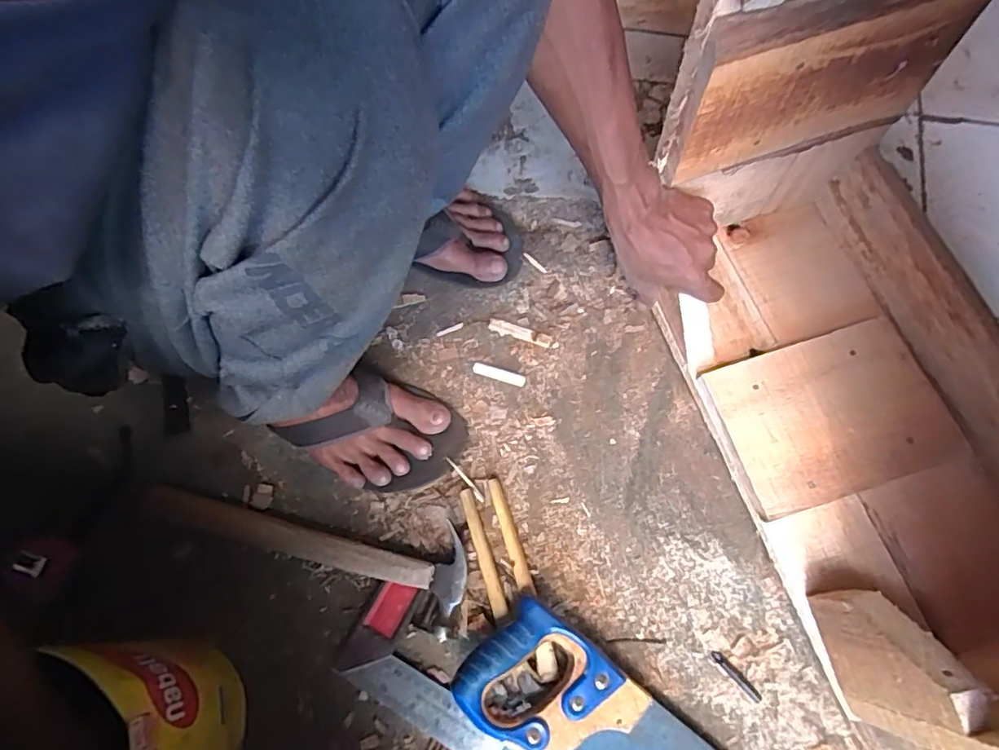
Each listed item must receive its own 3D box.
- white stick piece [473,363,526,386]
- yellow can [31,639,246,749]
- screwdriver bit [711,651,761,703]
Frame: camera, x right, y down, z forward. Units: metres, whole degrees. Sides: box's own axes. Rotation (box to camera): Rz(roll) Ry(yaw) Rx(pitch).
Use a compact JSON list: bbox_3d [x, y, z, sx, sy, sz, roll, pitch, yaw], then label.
[{"bbox_3d":[-0.001,0.000,0.616,0.059,0.009,0.013,17,70,9],"label":"white stick piece"},{"bbox_3d":[-0.282,0.277,0.414,0.131,0.147,0.138,-1,68,2],"label":"yellow can"},{"bbox_3d":[0.211,0.267,0.496,0.009,0.004,0.051,-41,72,-13],"label":"screwdriver bit"}]

